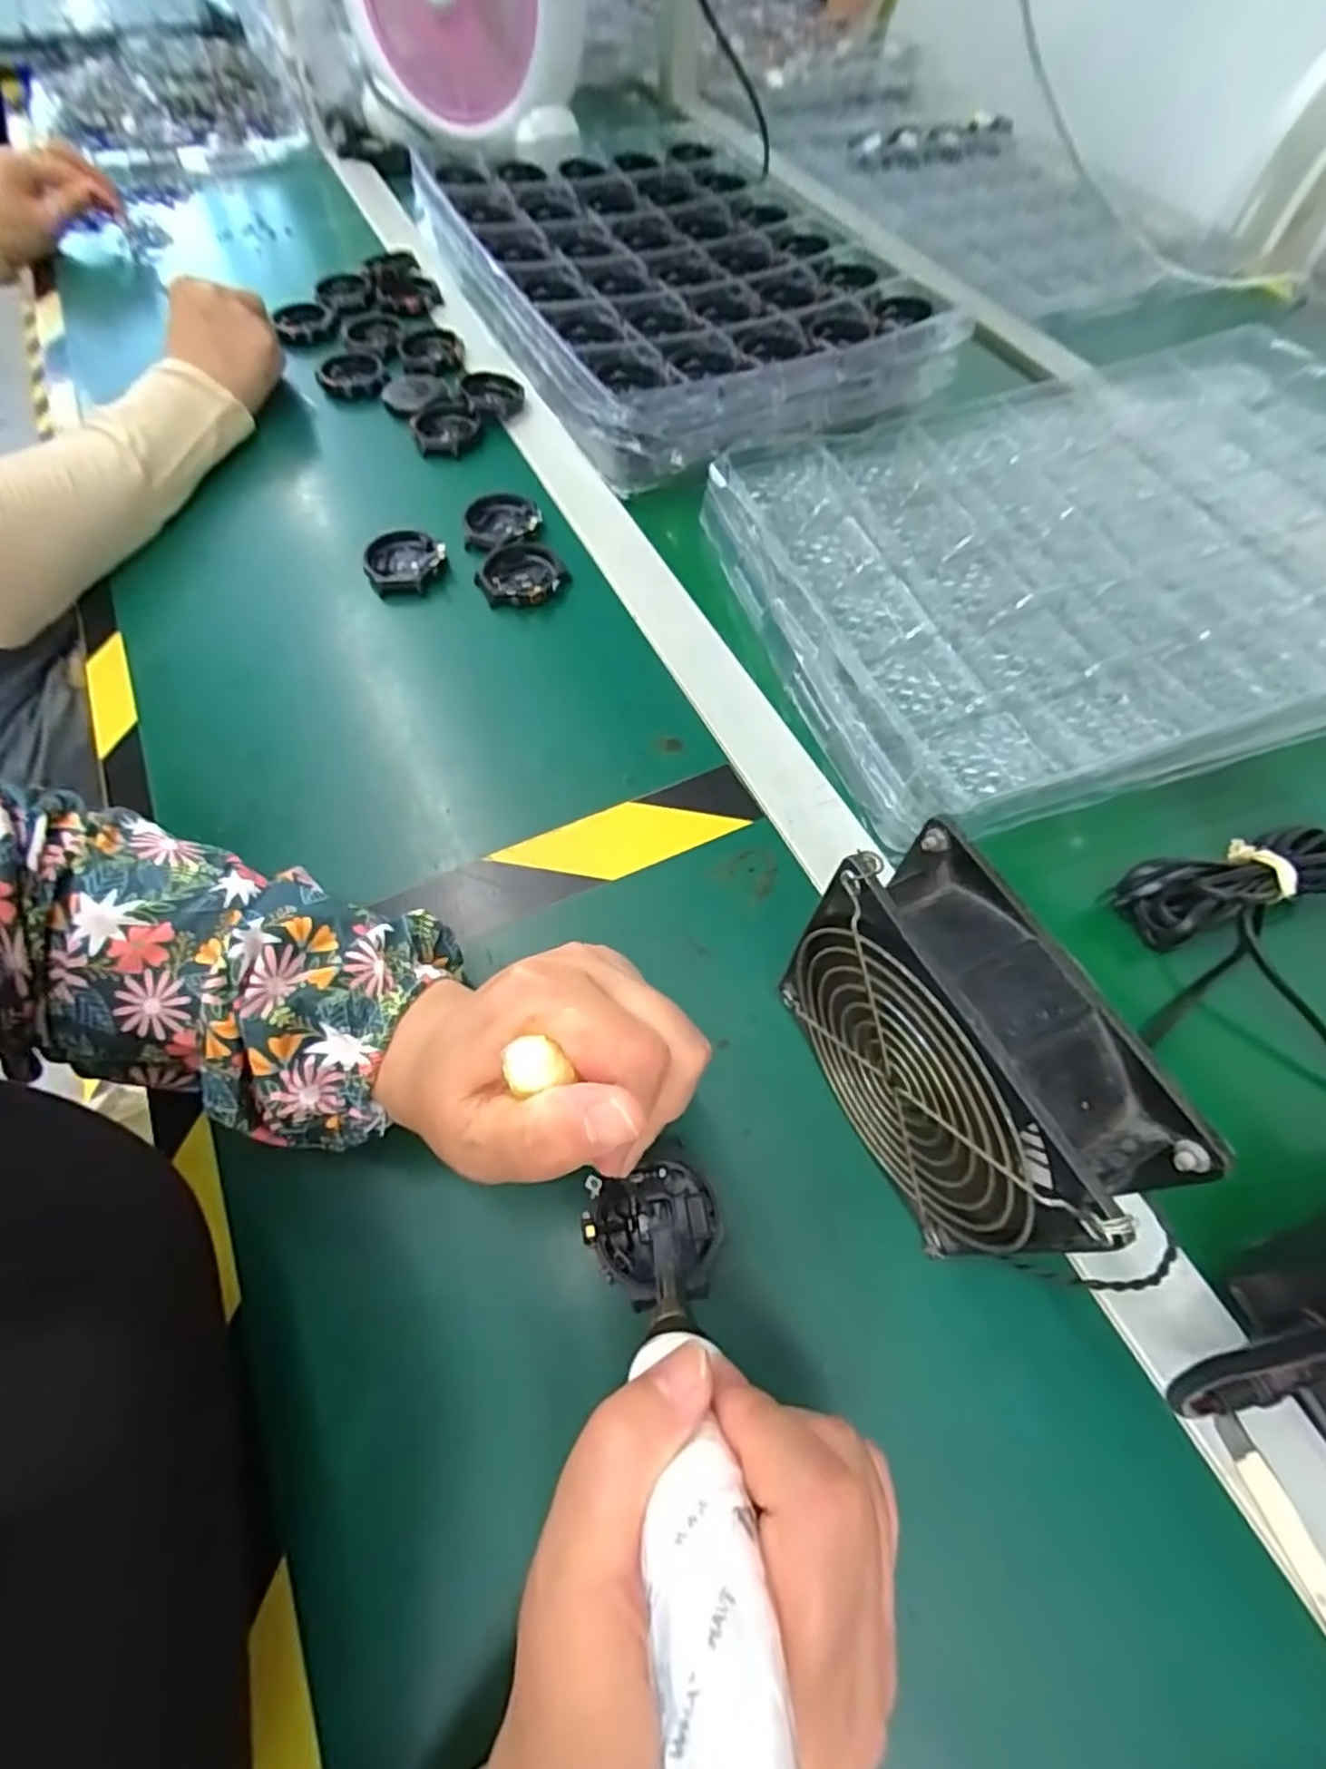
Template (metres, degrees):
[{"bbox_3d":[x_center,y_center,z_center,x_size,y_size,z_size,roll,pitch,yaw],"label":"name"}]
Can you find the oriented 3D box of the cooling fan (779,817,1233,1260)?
[{"bbox_3d":[0.094,0.059,0.239,0.047,0.116,0.123,-22,63,-14],"label":"cooling fan"}]

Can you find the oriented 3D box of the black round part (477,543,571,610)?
[{"bbox_3d":[-0.089,-0.198,0.444,0.054,0.010,0.054,1,60,-1],"label":"black round part"}]

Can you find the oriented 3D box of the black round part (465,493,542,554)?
[{"bbox_3d":[-0.107,-0.241,0.461,0.046,0.009,0.054,13,61,6],"label":"black round part"}]

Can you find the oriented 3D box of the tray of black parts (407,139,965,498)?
[{"bbox_3d":[0.012,-0.520,0.597,0.325,0.044,0.496,-21,63,-13],"label":"tray of black parts"}]

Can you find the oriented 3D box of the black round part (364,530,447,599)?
[{"bbox_3d":[-0.165,-0.205,0.447,0.050,0.016,0.050,-13,61,-9],"label":"black round part"}]

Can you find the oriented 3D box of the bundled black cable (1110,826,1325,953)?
[{"bbox_3d":[0.281,-0.003,0.335,0.124,0.030,0.035,-15,62,-10],"label":"bundled black cable"}]

